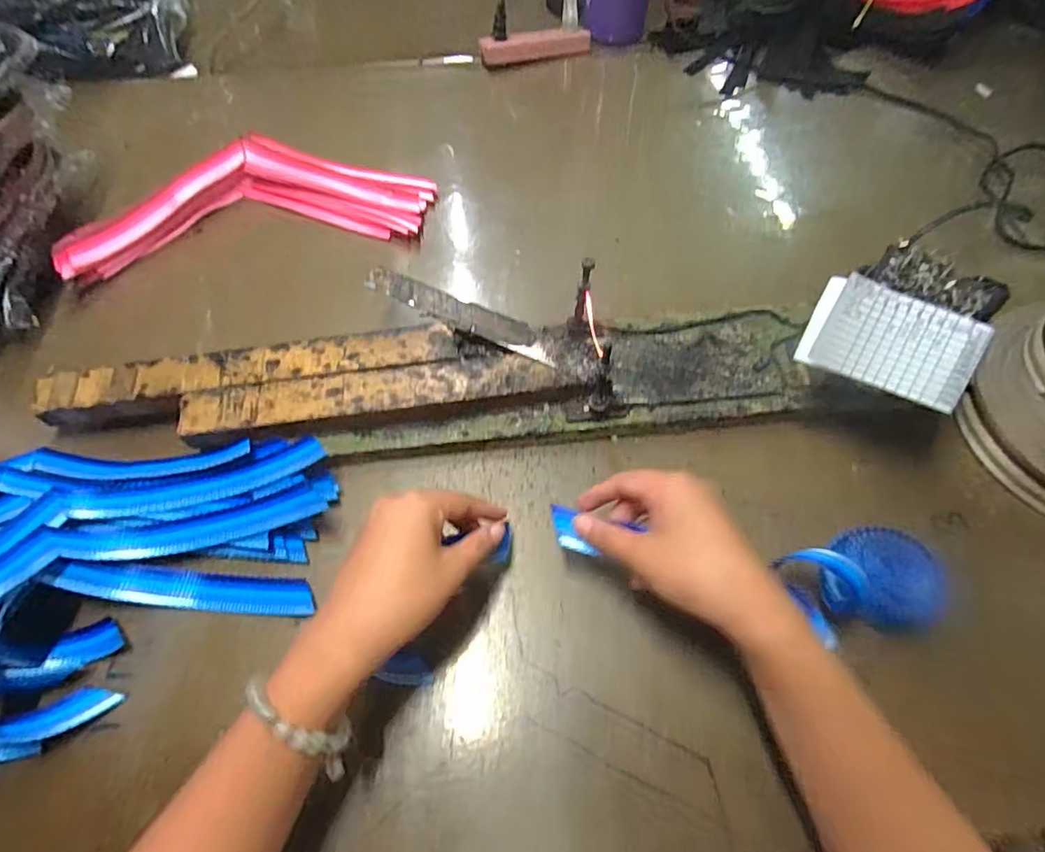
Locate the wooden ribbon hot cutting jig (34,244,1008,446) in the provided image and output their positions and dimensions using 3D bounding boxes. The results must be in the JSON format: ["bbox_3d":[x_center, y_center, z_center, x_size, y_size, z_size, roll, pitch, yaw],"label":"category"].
[{"bbox_3d":[-0.030,-0.060,0.412,0.667,0.112,0.136,0,61,1],"label":"wooden ribbon hot cutting jig"}]

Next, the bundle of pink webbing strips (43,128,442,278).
[{"bbox_3d":[-0.265,-0.225,0.551,0.346,0.048,0.147,-11,62,-5],"label":"bundle of pink webbing strips"}]

